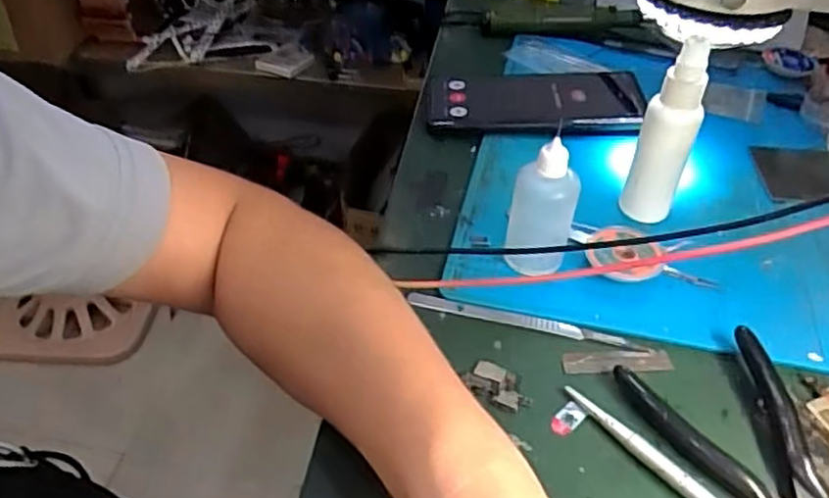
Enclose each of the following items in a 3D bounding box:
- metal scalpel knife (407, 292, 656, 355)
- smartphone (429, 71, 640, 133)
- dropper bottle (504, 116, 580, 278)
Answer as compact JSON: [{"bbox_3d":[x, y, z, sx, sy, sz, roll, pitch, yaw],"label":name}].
[{"bbox_3d":[0.062,0.040,0.378,0.133,0.006,0.008,10,43,10],"label":"metal scalpel knife"},{"bbox_3d":[0.095,-0.116,0.536,0.164,0.014,0.086,-1,45,6],"label":"smartphone"},{"bbox_3d":[0.072,-0.020,0.381,0.034,0.081,0.029,12,43,12],"label":"dropper bottle"}]

